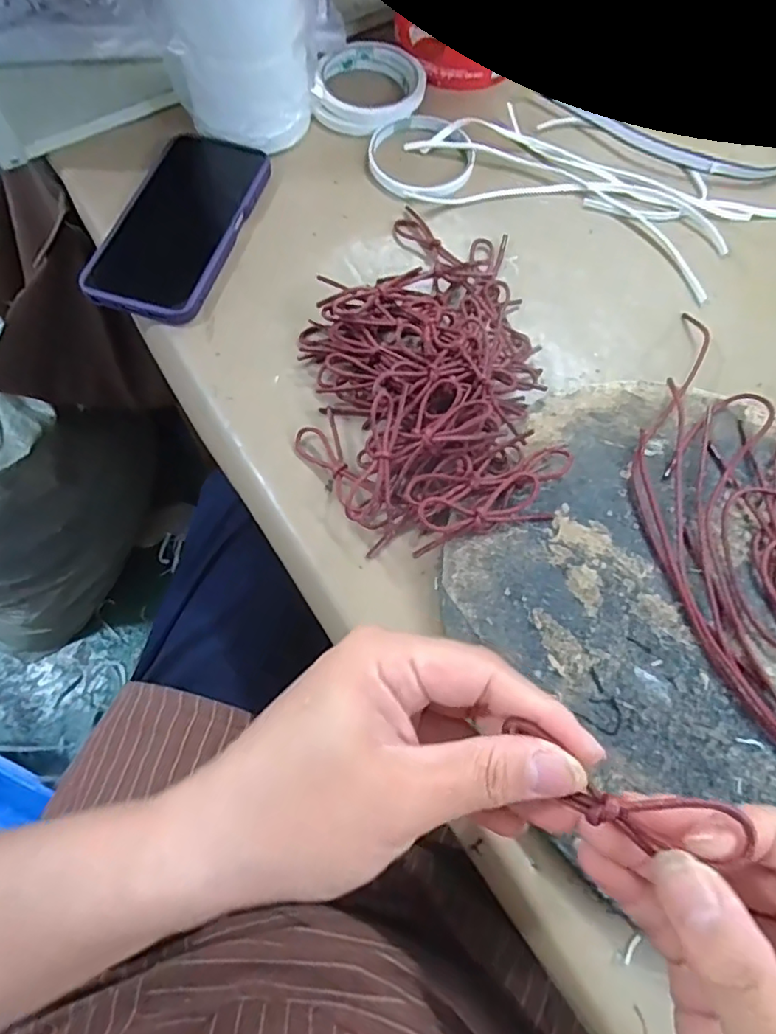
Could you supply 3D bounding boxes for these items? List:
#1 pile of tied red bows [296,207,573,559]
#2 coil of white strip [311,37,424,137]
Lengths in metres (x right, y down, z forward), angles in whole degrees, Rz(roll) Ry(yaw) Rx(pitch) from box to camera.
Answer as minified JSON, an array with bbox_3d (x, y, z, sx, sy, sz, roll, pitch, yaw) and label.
[{"bbox_3d":[0.023,-0.100,0.354,0.145,0.033,0.229,-3,68,-2],"label":"pile of tied red bows"},{"bbox_3d":[-0.014,-0.354,0.475,0.086,0.022,0.100,3,68,0],"label":"coil of white strip"}]

